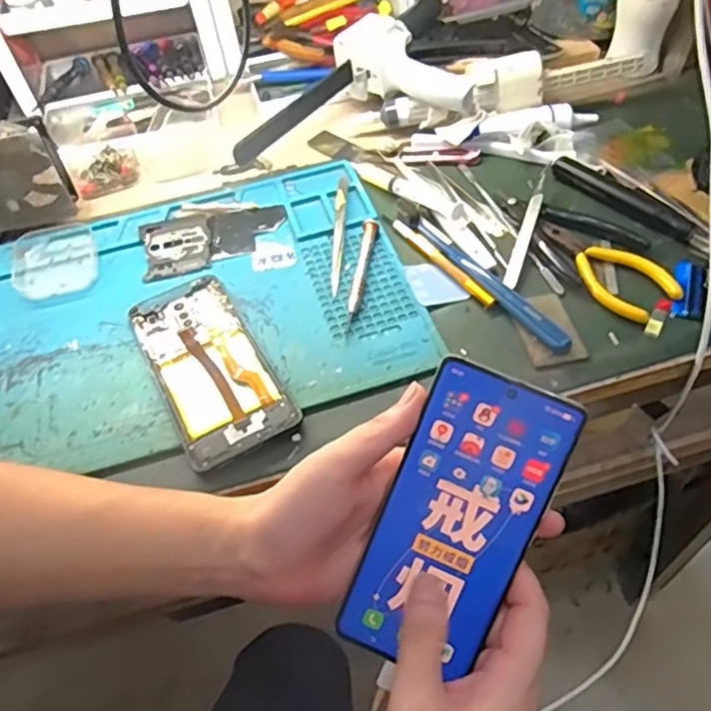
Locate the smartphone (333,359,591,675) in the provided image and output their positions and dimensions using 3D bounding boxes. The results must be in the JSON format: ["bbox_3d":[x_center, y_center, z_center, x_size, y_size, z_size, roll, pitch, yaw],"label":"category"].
[{"bbox_3d":[0.051,0.086,0.306,0.073,0.004,0.158,22,99,8],"label":"smartphone"}]

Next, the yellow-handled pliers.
[{"bbox_3d":[0.177,-0.067,0.441,0.046,0.012,0.112,-34,56,-20],"label":"yellow-handled pliers"}]

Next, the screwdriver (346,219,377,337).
[{"bbox_3d":[0.004,-0.062,0.455,0.011,0.005,0.115,5,52,9],"label":"screwdriver"}]

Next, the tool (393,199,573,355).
[{"bbox_3d":[0.088,-0.066,0.451,0.018,0.012,0.191,-28,54,-17],"label":"tool"}]

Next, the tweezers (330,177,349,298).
[{"bbox_3d":[-0.015,-0.101,0.487,0.010,0.006,0.133,1,51,6],"label":"tweezers"}]

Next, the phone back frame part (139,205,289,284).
[{"bbox_3d":[-0.118,-0.104,0.506,0.117,0.004,0.081,-15,52,-7],"label":"phone back frame part"}]

